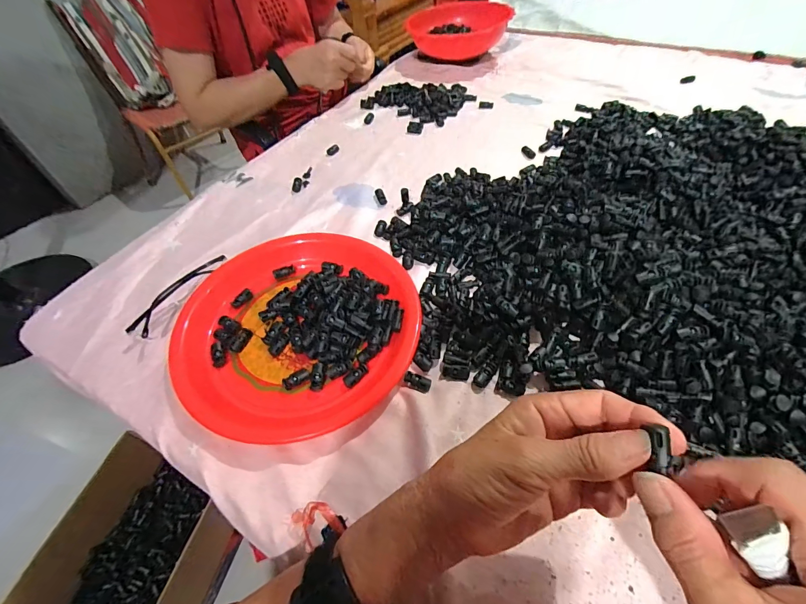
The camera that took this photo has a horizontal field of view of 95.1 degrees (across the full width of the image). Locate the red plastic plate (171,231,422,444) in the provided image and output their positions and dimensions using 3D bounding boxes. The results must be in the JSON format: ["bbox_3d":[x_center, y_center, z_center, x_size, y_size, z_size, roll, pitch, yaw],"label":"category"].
[{"bbox_3d":[-0.114,0.020,0.412,0.257,0.033,0.252,-2,52,2],"label":"red plastic plate"}]

